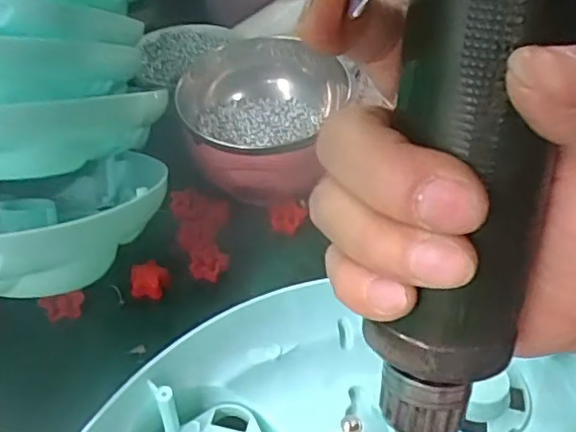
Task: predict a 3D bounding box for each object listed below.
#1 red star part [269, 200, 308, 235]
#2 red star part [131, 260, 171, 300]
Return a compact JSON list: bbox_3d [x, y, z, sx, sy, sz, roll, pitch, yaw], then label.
[{"bbox_3d":[0.001,0.002,0.436,0.026,0.017,0.016,-6,42,-8],"label":"red star part"},{"bbox_3d":[-0.091,0.042,0.398,0.025,0.011,0.024,-10,43,-12],"label":"red star part"}]

